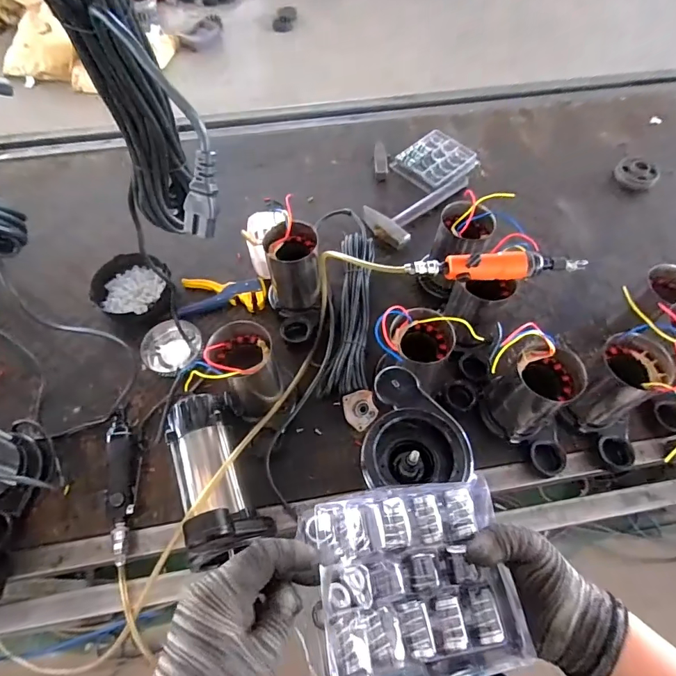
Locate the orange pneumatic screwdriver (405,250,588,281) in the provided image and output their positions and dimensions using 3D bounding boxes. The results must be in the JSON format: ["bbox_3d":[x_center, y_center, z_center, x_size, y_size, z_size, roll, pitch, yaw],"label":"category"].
[{"bbox_3d":[0.239,-0.113,0.649,0.266,0.033,0.042,0,60,0],"label":"orange pneumatic screwdriver"}]

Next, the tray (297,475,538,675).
[{"bbox_3d":[0.061,0.199,0.357,0.161,0.044,0.143,-6,60,-4],"label":"tray"}]

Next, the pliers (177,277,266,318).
[{"bbox_3d":[-0.226,-0.081,0.853,0.165,0.019,0.088,-1,60,-1],"label":"pliers"}]

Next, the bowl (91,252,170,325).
[{"bbox_3d":[-0.398,-0.090,0.852,0.145,0.058,0.144,-13,61,-8],"label":"bowl"}]

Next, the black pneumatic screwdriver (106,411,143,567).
[{"bbox_3d":[-0.334,0.225,0.678,0.045,0.047,0.227,-8,60,-5],"label":"black pneumatic screwdriver"}]

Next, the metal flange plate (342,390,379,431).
[{"bbox_3d":[0.038,0.119,0.715,0.052,0.004,0.062,-17,83,4],"label":"metal flange plate"}]

